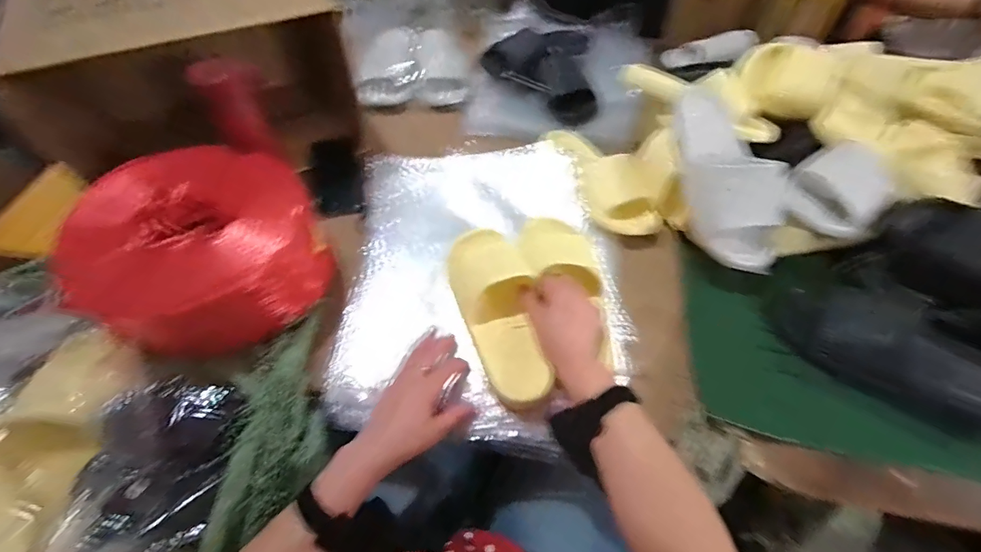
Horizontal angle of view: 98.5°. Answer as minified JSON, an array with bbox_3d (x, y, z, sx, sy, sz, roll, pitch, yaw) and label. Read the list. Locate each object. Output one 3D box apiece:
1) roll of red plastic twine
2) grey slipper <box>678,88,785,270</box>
[{"bbox_3d":[-0.381,-0.034,0.557,0.281,0.118,0.261,38,64,24],"label":"roll of red plastic twine"},{"bbox_3d":[0.327,-0.145,0.590,0.118,0.070,0.272,-6,73,-3],"label":"grey slipper"}]

